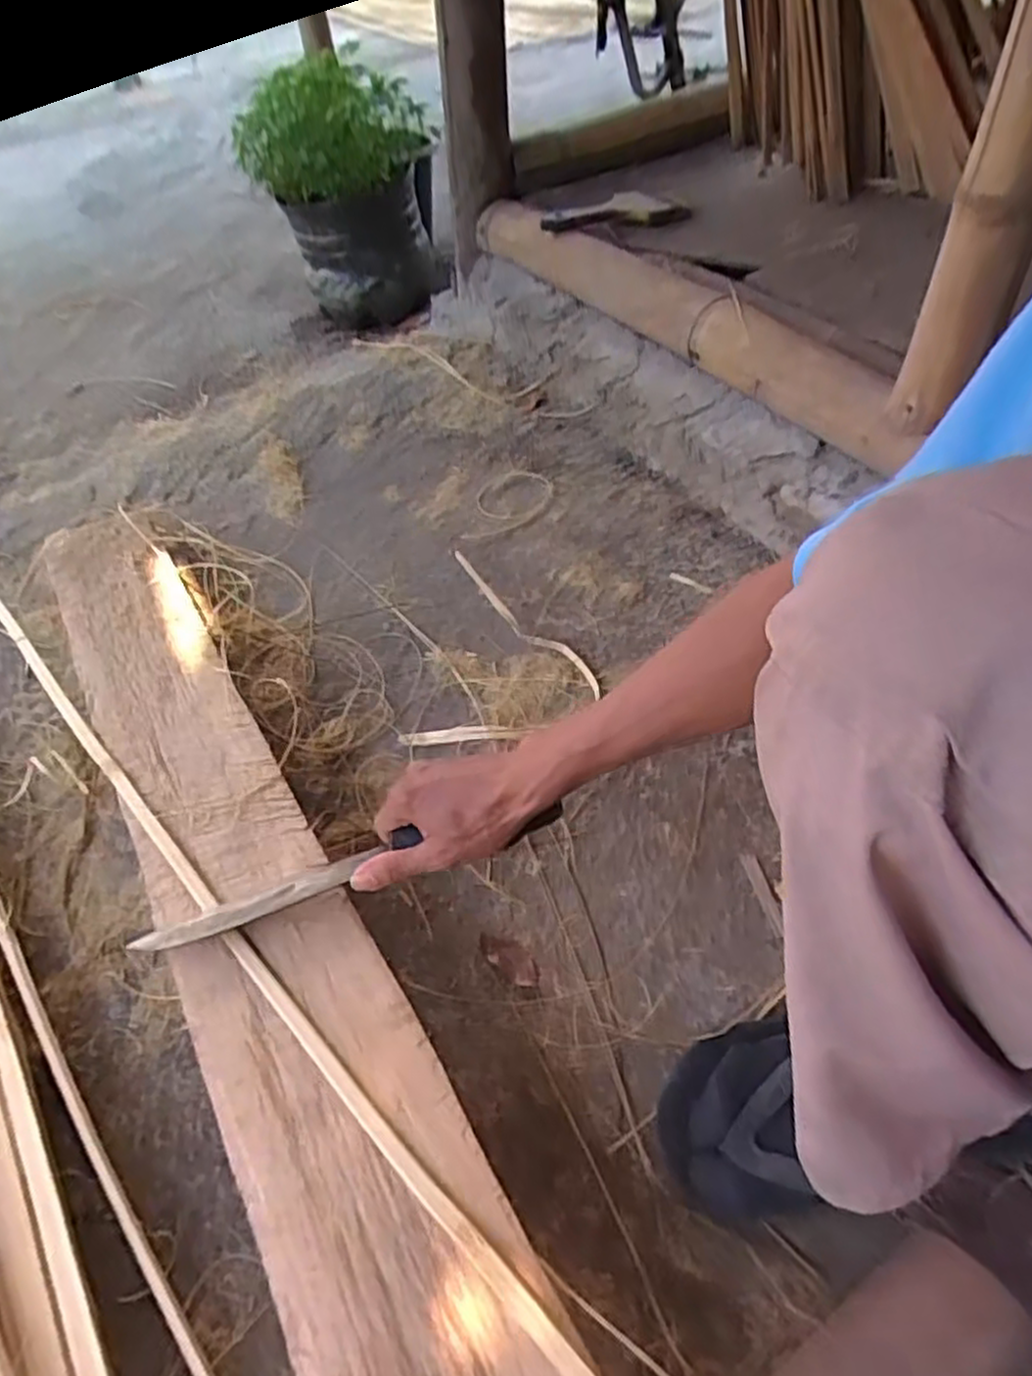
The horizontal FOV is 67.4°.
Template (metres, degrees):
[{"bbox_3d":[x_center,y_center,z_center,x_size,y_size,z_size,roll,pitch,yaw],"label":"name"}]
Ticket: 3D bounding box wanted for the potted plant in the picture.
[{"bbox_3d":[-0.281,-0.837,1.313,0.257,0.364,0.327,3,50,8],"label":"potted plant"}]

